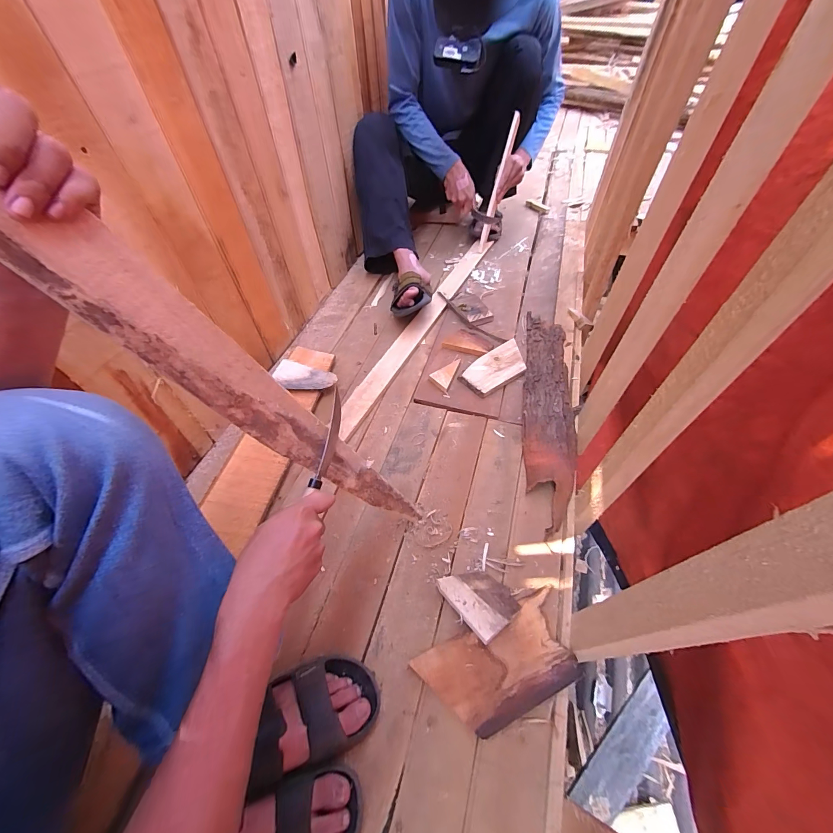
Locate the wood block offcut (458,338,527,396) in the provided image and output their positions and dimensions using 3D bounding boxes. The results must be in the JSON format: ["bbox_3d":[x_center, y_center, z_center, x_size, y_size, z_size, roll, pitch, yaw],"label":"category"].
[{"bbox_3d":[0.187,-0.113,0.840,0.173,0.023,0.093,-29,58,-18],"label":"wood block offcut"}]

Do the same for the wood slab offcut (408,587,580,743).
[{"bbox_3d":[0.118,0.357,0.501,0.208,0.023,0.116,-21,56,-13],"label":"wood slab offcut"}]

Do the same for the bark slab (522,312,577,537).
[{"bbox_3d":[0.285,-0.036,0.767,0.099,0.043,0.556,9,54,9],"label":"bark slab"}]

